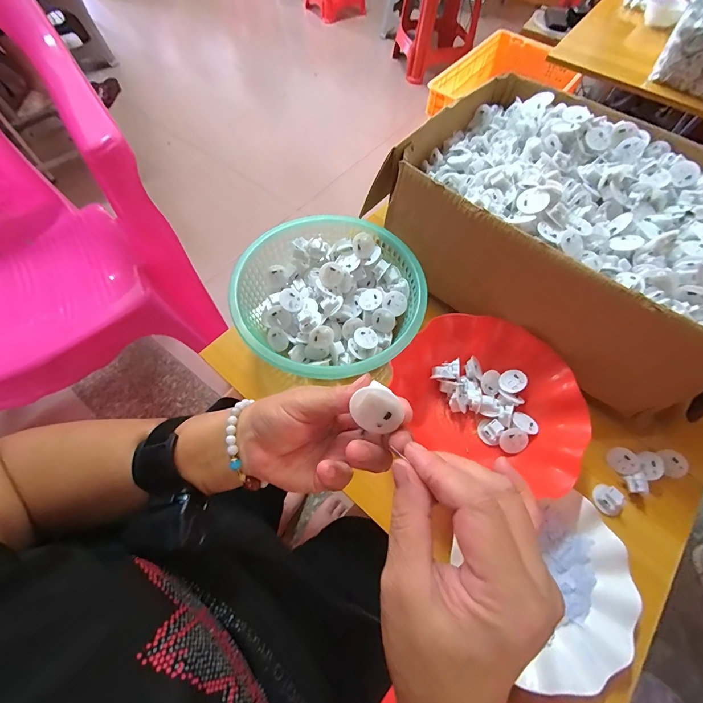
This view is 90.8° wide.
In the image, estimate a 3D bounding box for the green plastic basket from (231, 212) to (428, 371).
[{"bbox_3d":[-0.022,-0.079,0.470,0.230,0.075,0.217,1,63,-1],"label":"green plastic basket"}]

